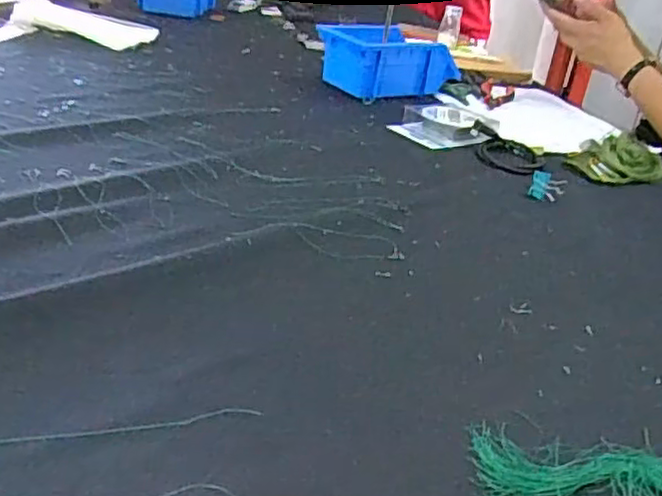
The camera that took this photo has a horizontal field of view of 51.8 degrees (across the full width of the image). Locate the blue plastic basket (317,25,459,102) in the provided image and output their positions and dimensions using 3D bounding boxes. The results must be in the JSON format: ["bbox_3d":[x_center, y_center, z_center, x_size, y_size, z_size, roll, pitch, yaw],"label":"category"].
[{"bbox_3d":[0.083,-0.276,0.985,0.176,0.082,0.124,-13,34,-34],"label":"blue plastic basket"}]

